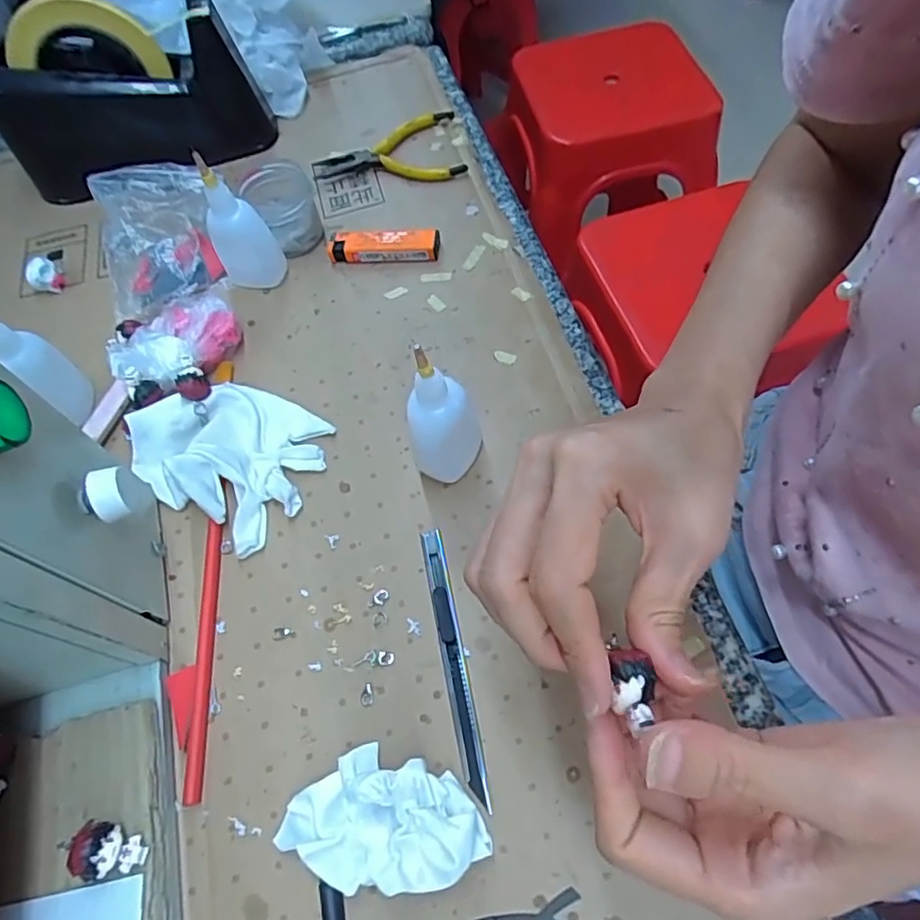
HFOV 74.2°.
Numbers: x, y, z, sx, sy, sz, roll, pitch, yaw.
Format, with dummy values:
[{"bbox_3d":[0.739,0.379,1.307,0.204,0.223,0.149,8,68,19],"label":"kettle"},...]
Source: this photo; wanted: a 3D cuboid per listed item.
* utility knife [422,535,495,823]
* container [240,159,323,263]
[{"bbox_3d":[-0.003,0.097,0.306,0.011,0.009,0.133,-13,61,-1],"label":"utility knife"},{"bbox_3d":[-0.130,-0.188,0.451,0.047,0.038,0.057,-29,62,-9],"label":"container"}]

